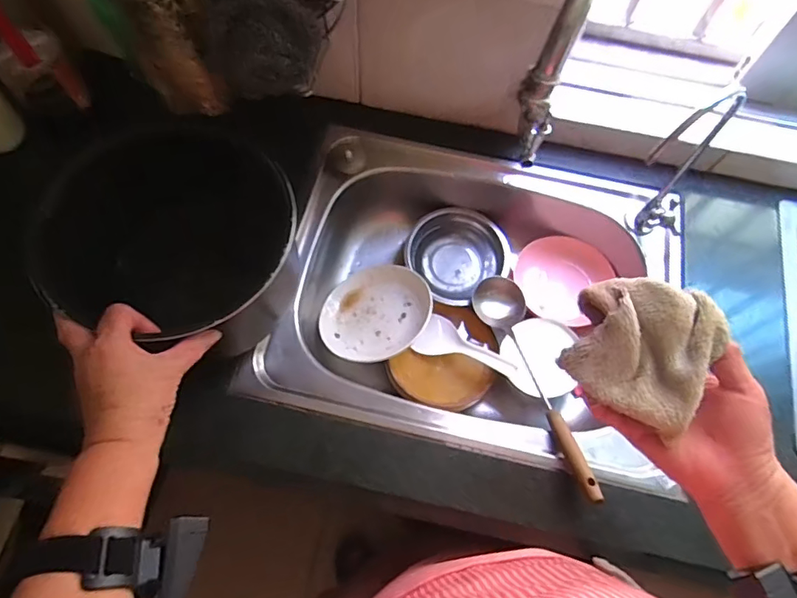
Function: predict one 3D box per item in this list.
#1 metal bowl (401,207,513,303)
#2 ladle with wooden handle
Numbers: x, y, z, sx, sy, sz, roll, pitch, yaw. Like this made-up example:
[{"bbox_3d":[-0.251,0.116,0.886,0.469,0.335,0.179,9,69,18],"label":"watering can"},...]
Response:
[{"bbox_3d":[0.083,-0.064,0.737,0.138,0.060,0.133,1,66,-2],"label":"metal bowl"},{"bbox_3d":[0.166,0.086,0.602,0.065,0.036,0.309,-12,43,-8],"label":"ladle with wooden handle"}]

